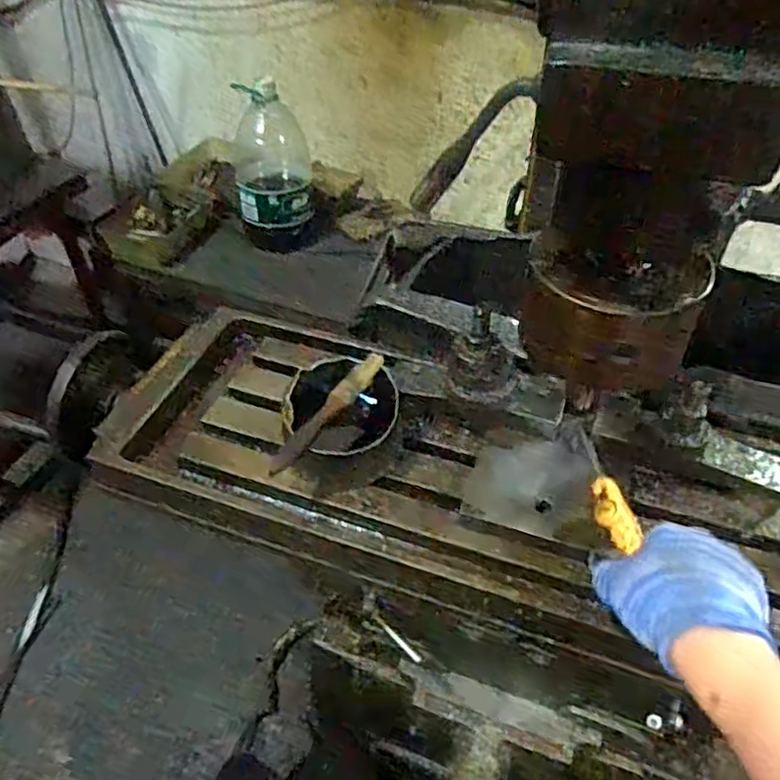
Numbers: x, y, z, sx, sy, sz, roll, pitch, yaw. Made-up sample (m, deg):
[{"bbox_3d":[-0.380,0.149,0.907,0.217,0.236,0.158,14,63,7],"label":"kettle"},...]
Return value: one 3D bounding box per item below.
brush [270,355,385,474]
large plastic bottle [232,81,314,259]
[{"bbox_3d":[-0.049,0.016,0.575,0.020,0.018,0.154,23,50,21],"label":"brush"},{"bbox_3d":[-0.263,-0.508,1.488,0.166,0.321,0.165,-4,46,-4],"label":"large plastic bottle"}]

